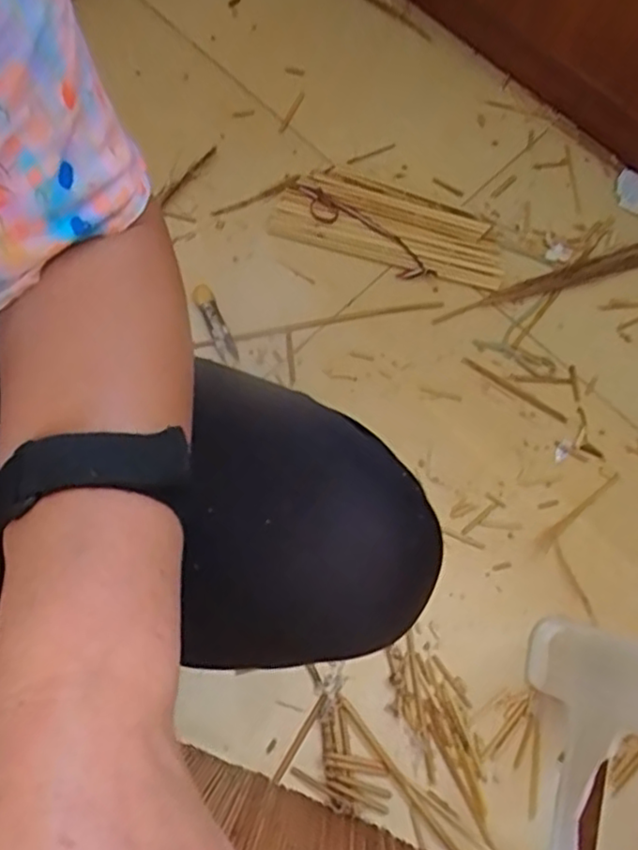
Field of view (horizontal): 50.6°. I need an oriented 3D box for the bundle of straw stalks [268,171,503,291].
[{"bbox_3d":[0.081,-0.226,0.778,0.262,0.020,0.095,20,89,8],"label":"bundle of straw stalks"}]

